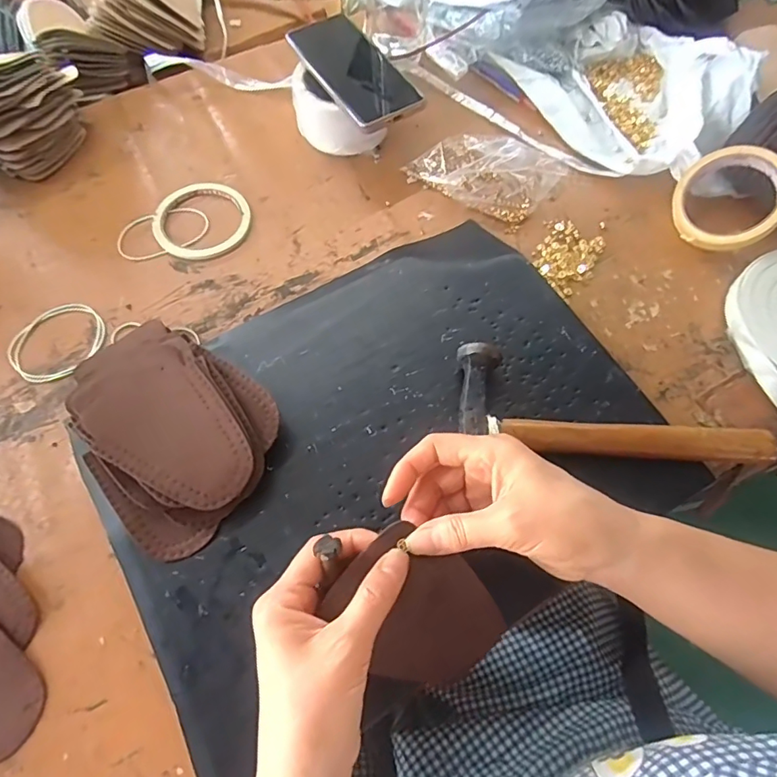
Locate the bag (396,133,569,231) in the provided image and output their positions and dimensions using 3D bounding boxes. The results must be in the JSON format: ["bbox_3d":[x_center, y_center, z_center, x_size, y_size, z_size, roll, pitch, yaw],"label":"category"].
[{"bbox_3d":[0.104,-0.236,0.529,0.139,0.028,0.106,33,70,12],"label":"bag"}]

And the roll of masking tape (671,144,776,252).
[{"bbox_3d":[0.325,-0.181,0.483,0.095,0.022,0.095,-2,86,31],"label":"roll of masking tape"}]

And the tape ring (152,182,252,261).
[{"bbox_3d":[-0.187,-0.170,0.509,0.094,0.007,0.092,0,66,-1],"label":"tape ring"}]

